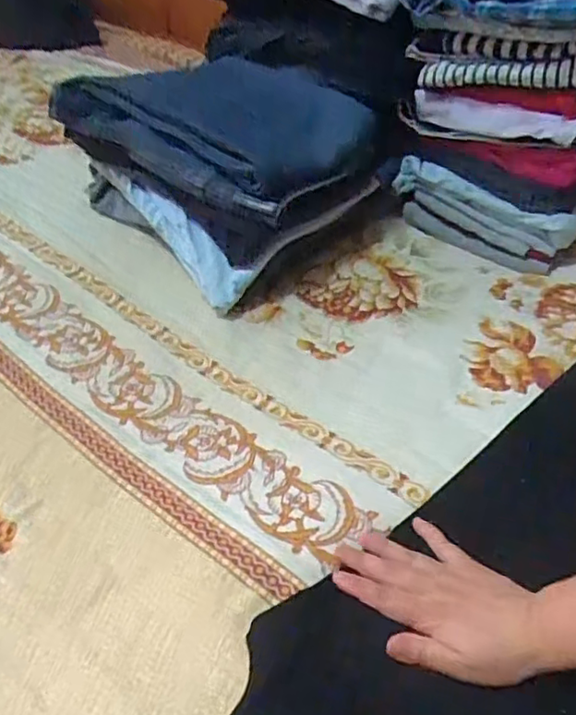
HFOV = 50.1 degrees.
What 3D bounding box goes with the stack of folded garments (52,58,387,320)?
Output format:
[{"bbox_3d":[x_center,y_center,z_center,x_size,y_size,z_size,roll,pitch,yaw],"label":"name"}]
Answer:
[{"bbox_3d":[-0.080,-0.252,0.783,0.296,0.179,0.312,29,48,23],"label":"stack of folded garments"}]

